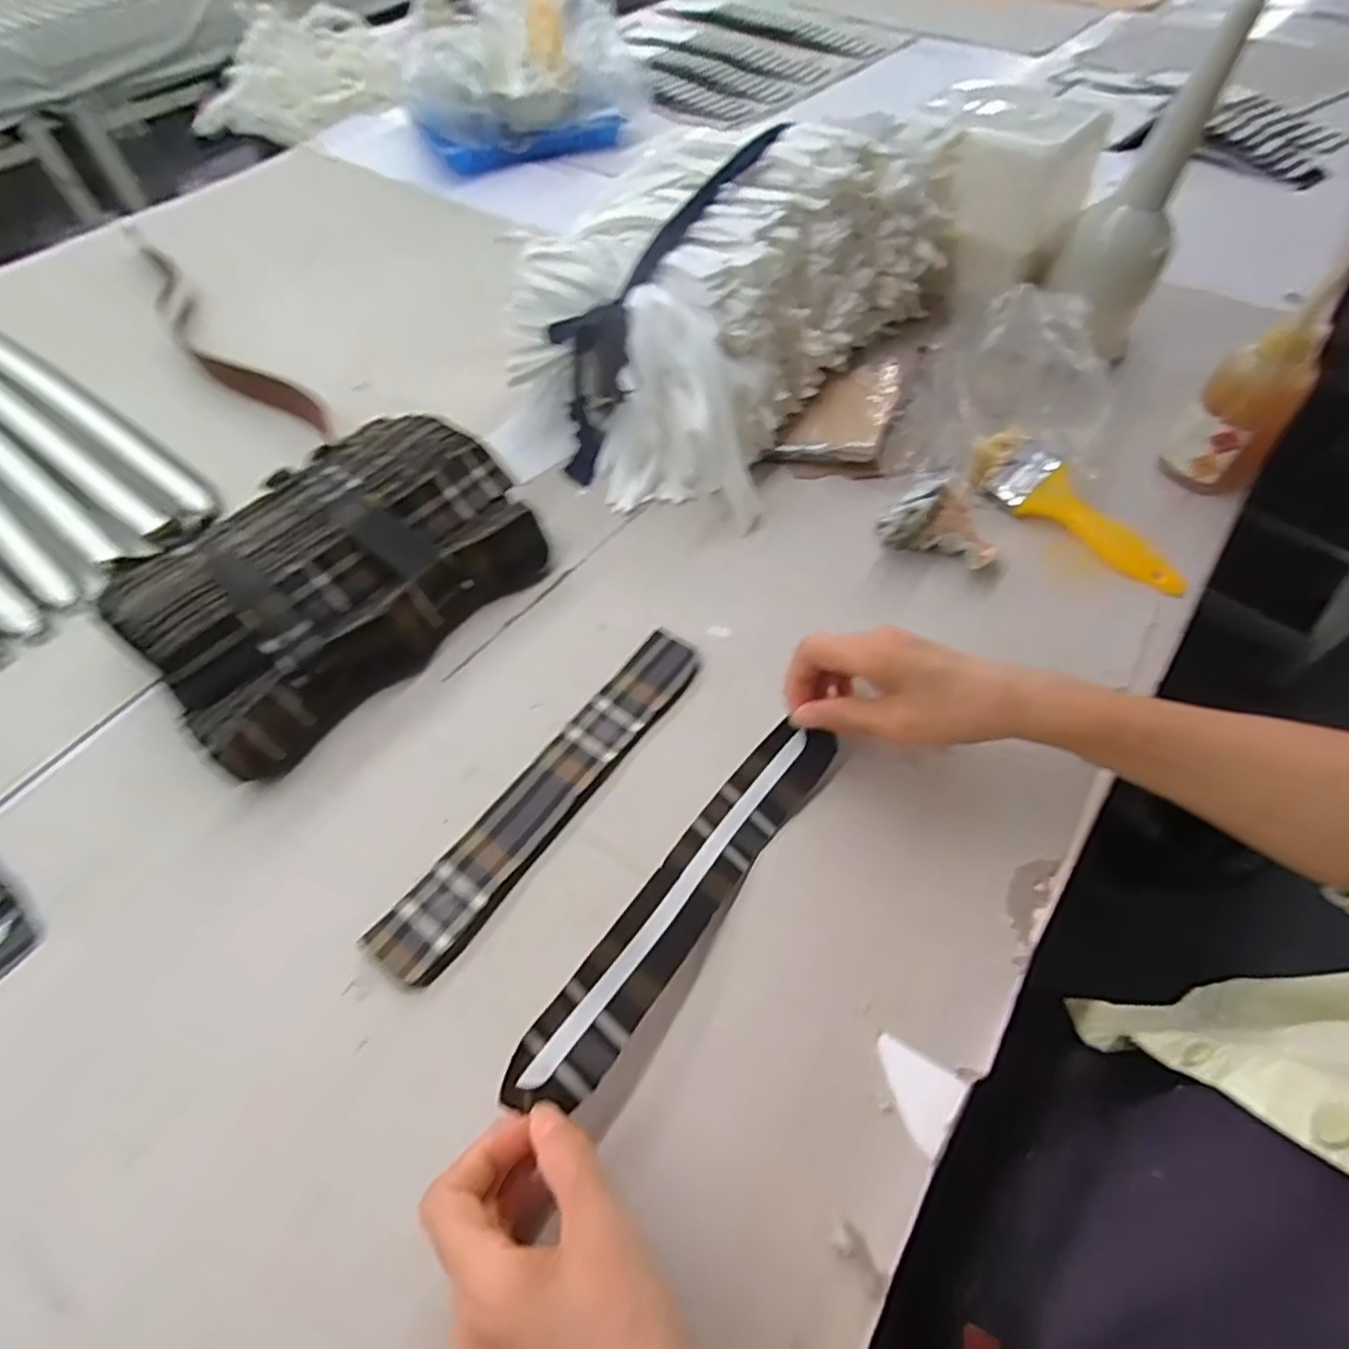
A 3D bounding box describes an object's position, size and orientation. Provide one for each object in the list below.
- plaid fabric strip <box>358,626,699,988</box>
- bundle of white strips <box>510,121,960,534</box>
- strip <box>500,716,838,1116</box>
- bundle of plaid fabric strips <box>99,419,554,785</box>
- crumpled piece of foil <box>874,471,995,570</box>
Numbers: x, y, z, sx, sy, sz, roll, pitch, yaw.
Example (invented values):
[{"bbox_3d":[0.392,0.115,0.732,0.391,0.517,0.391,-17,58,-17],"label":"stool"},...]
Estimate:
[{"bbox_3d":[-0.073,0.067,0.416,0.044,0.009,0.258,31,62,22],"label":"plaid fabric strip"},{"bbox_3d":[0.037,-0.322,0.578,0.262,0.167,0.353,30,62,22],"label":"bundle of white strips"},{"bbox_3d":[0.007,0.113,0.359,0.038,0.030,0.237,31,55,22],"label":"strip"},{"bbox_3d":[-0.242,-0.081,0.487,0.185,0.074,0.268,36,64,24],"label":"bundle of plaid fabric strips"},{"bbox_3d":[0.197,-0.110,0.500,0.083,0.047,0.055,26,61,20],"label":"crumpled piece of foil"}]

